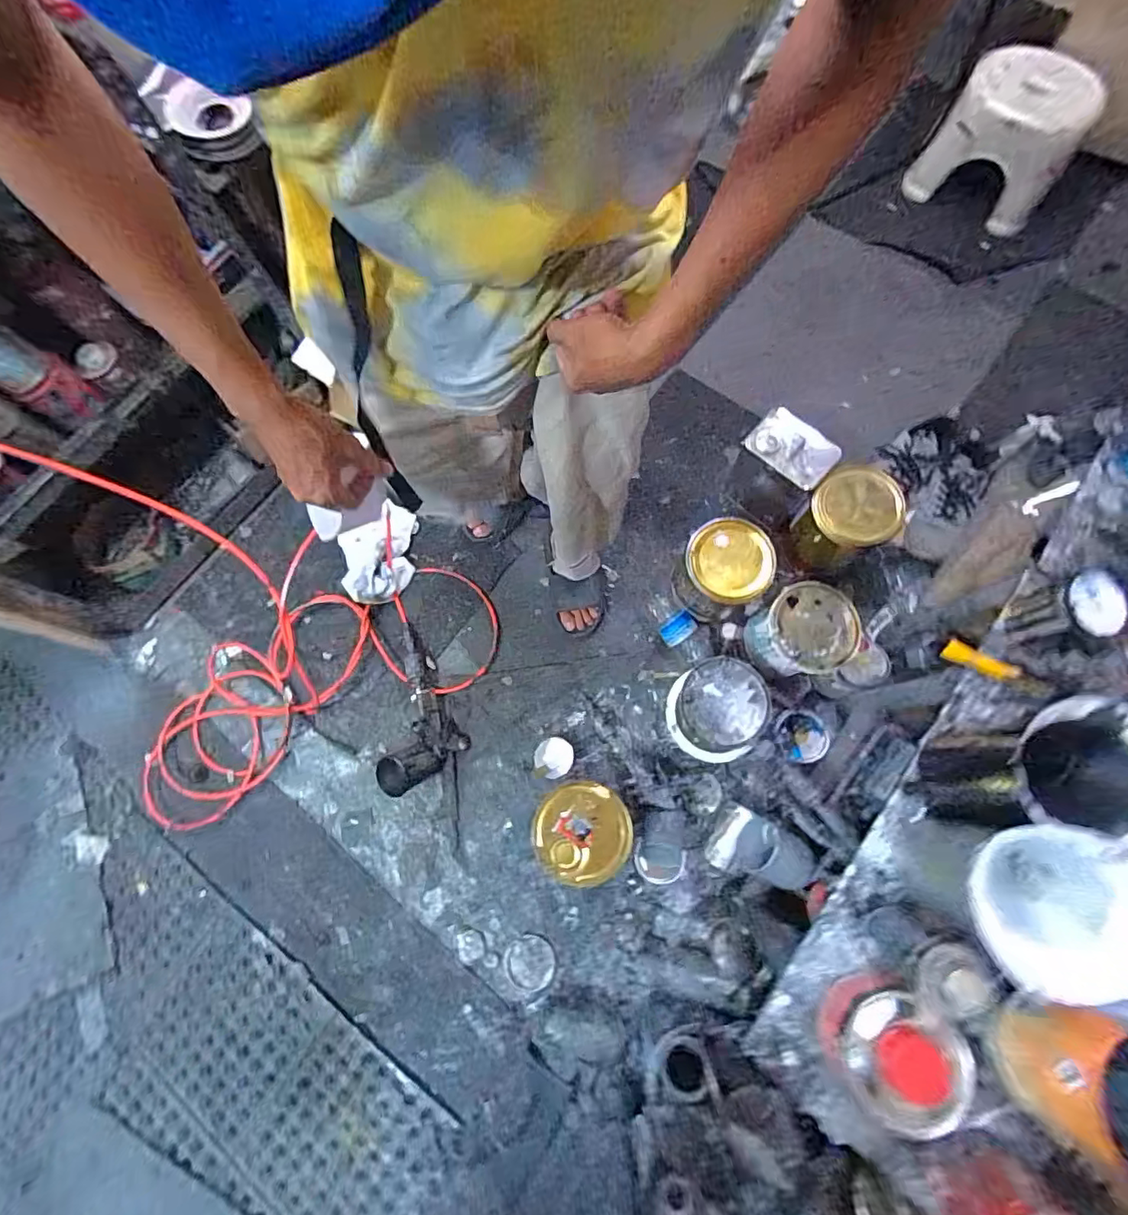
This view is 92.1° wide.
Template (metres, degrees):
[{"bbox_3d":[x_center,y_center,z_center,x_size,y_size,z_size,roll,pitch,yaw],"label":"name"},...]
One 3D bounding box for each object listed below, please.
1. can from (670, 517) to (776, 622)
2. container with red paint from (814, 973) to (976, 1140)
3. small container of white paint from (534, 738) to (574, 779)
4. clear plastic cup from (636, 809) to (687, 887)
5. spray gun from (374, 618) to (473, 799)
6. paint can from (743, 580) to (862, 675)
[{"bbox_3d":[0.303,-0.065,1.068,0.153,0.190,0.147,-1,75,3],"label":"can"},{"bbox_3d":[0.286,0.391,0.481,0.093,0.071,0.093,-1,75,3],"label":"container with red paint"},{"bbox_3d":[-0.020,0.301,1.090,0.079,0.058,0.080,0,75,3],"label":"small container of white paint"},{"bbox_3d":[0.188,0.447,1.020,0.096,0.093,0.134,-1,75,3],"label":"clear plastic cup"},{"bbox_3d":[-0.296,0.199,1.127,0.166,0.085,0.347,-6,63,-1],"label":"spray gun"},{"bbox_3d":[0.443,0.055,1.041,0.162,0.187,0.157,-1,75,3],"label":"paint can"}]

